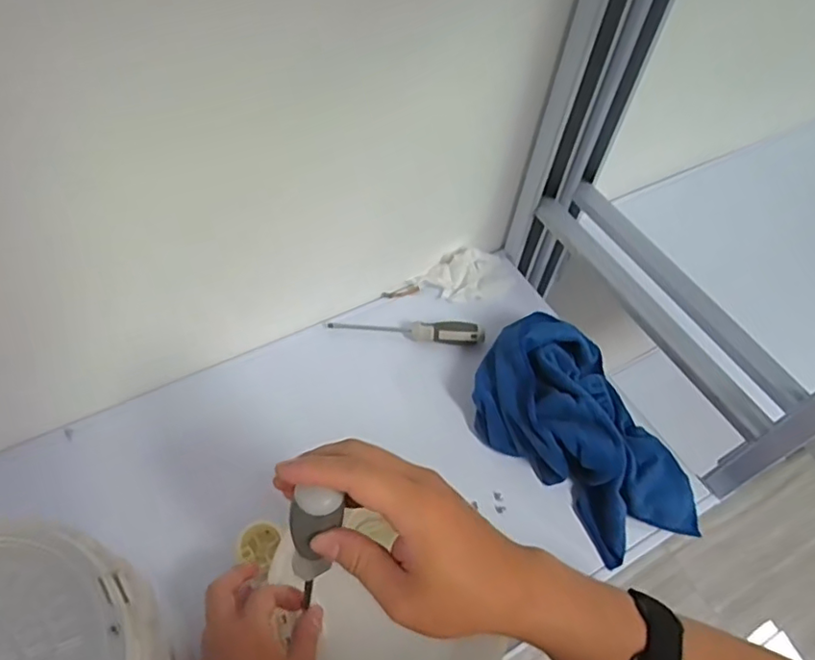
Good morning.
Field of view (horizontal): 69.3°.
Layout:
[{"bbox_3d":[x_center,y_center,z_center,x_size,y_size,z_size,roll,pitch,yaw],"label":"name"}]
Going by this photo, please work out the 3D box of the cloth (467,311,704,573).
[{"bbox_3d":[0.193,0.101,0.622,0.156,0.072,0.257,-36,65,-25],"label":"cloth"}]

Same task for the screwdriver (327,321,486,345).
[{"bbox_3d":[-0.001,-0.001,0.714,0.186,0.023,0.024,6,55,0],"label":"screwdriver"}]

